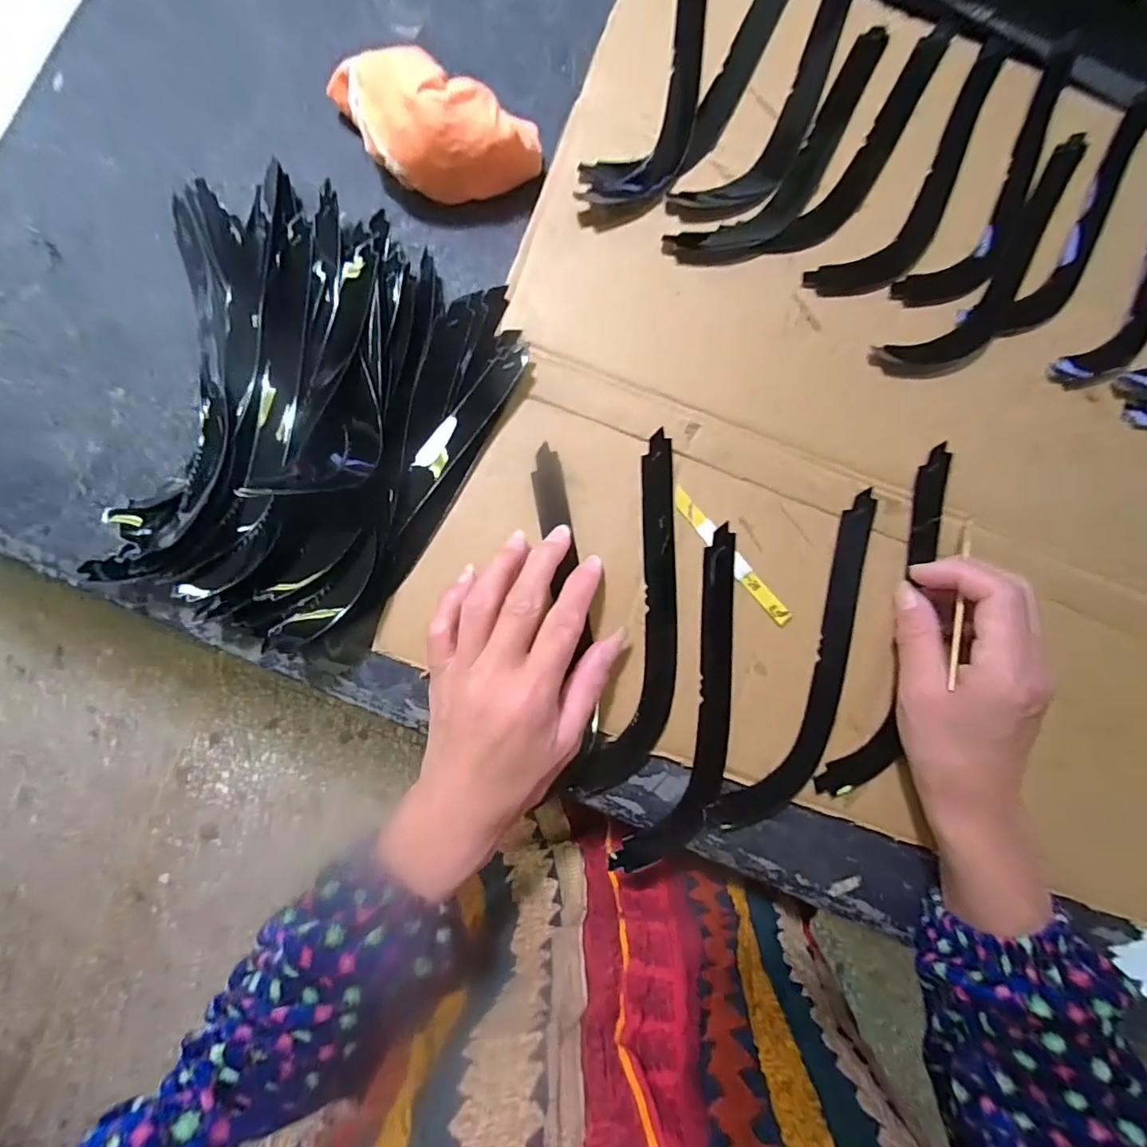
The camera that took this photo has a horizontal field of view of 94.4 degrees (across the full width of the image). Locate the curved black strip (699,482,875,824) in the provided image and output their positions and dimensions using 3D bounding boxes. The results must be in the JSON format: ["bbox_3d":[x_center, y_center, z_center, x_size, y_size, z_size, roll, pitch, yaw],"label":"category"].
[{"bbox_3d":[0.139,0.056,0.302,0.041,0.012,0.206,25,86,-1],"label":"curved black strip"}]

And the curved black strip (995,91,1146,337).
[{"bbox_3d":[0.318,-0.217,0.326,0.033,0.009,0.194,33,86,-1],"label":"curved black strip"}]

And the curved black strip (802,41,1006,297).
[{"bbox_3d":[0.214,-0.236,0.321,0.046,0.009,0.201,38,85,0],"label":"curved black strip"}]

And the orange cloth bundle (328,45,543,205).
[{"bbox_3d":[-0.078,-0.236,0.288,0.118,0.052,0.053,13,86,-2],"label":"orange cloth bundle"}]

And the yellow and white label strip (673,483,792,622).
[{"bbox_3d":[0.090,-0.009,0.302,0.011,0.004,0.097,-41,90,-5],"label":"yellow and white label strip"}]

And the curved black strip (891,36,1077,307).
[{"bbox_3d":[0.261,-0.235,0.323,0.045,0.008,0.195,33,86,-1],"label":"curved black strip"}]

